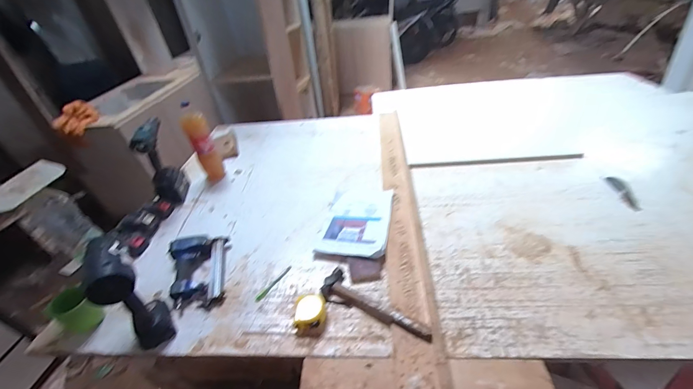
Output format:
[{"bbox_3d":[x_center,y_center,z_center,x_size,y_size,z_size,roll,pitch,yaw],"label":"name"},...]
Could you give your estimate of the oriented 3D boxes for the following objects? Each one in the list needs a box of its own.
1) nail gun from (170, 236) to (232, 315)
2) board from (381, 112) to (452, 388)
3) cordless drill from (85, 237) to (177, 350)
[{"bbox_3d":[-0.408,0.211,0.850,0.157,0.055,0.239,-15,38,-10],"label":"nail gun"},{"bbox_3d":[0.182,0.007,1.028,0.115,0.024,1.205,-2,39,6],"label":"board"},{"bbox_3d":[-0.504,0.220,0.699,0.171,0.250,0.086,27,50,37],"label":"cordless drill"}]

